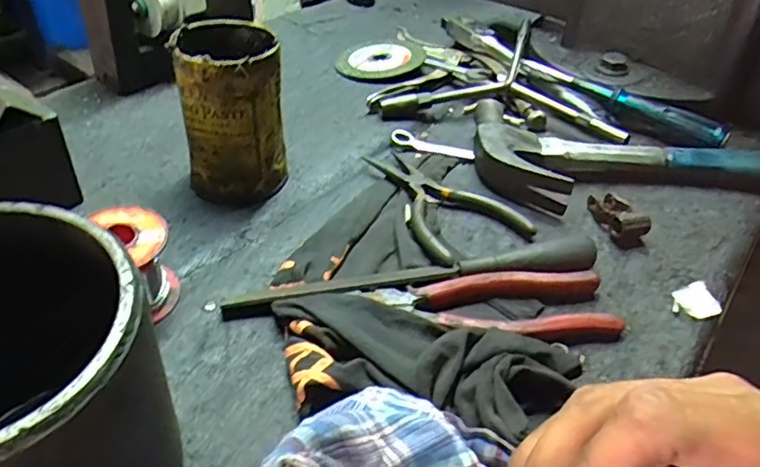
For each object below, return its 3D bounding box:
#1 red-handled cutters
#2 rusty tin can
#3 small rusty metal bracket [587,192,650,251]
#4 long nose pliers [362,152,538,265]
[{"bbox_3d":[0.073,0.047,0.372,0.151,0.016,0.052,-2,42,-8],"label":"red-handled cutters"},{"bbox_3d":[-0.108,-0.088,0.432,0.067,0.115,0.078,-5,42,-12],"label":"rusty tin can"},{"bbox_3d":[0.181,-0.014,0.440,0.024,0.020,0.051,-4,42,-10],"label":"small rusty metal bracket"},{"bbox_3d":[0.042,-0.031,0.452,0.086,0.022,0.138,-20,47,-26],"label":"long nose pliers"}]

